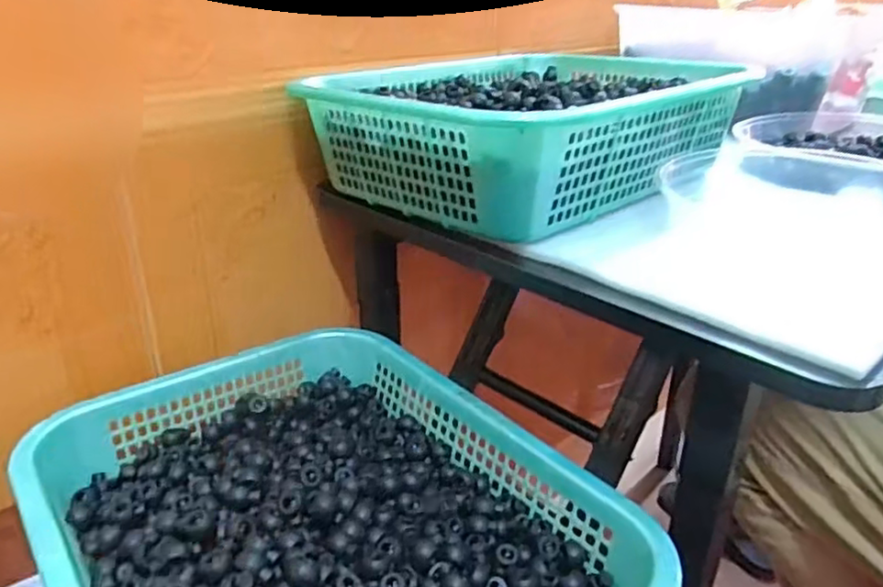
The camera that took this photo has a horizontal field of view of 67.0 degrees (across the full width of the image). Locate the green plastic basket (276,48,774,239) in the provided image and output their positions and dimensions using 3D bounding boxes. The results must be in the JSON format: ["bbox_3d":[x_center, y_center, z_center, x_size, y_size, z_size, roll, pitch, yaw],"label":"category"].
[{"bbox_3d":[0.080,-0.154,0.614,0.302,0.100,0.342,25,34,38],"label":"green plastic basket"}]

